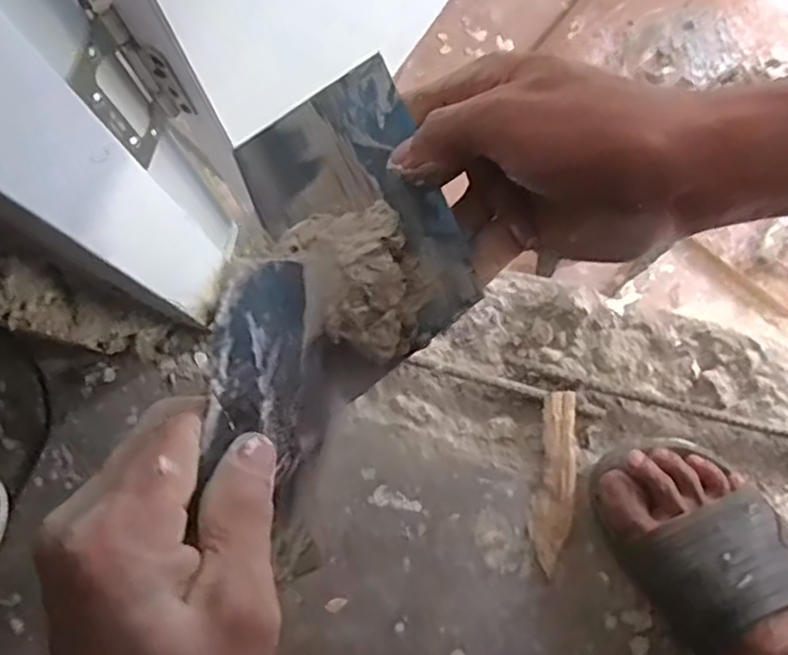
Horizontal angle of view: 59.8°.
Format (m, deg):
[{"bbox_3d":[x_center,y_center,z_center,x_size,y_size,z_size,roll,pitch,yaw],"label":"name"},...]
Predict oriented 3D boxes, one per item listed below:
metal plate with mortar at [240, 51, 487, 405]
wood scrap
[{"bbox_3d":[-0.024,-0.048,0.309,0.092,0.027,0.137,-32,71,26],"label":"metal plate with mortar"},{"bbox_3d":[0.134,0.127,0.568,0.034,0.016,0.142,8,80,2],"label":"wood scrap"}]

